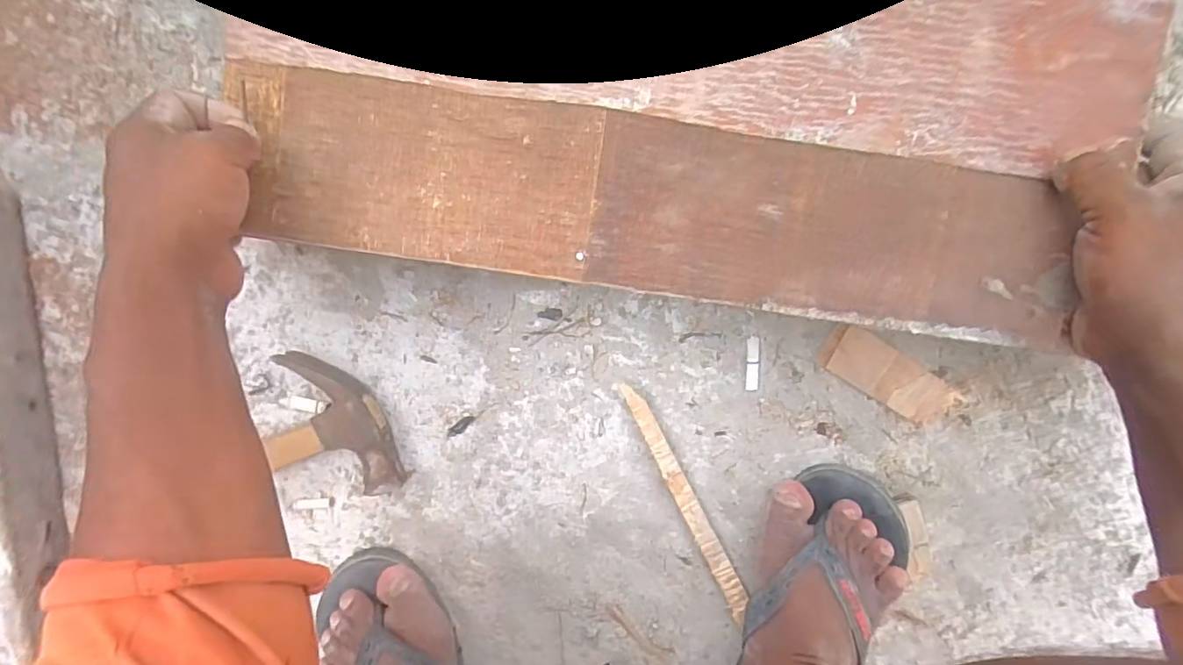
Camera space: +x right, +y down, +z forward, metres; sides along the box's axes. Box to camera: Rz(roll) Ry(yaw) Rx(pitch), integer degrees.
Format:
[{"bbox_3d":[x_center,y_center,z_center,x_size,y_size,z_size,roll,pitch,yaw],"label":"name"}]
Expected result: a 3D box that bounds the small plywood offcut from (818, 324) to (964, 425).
[{"bbox_3d":[0.230,0.034,0.426,0.111,0.008,0.040,30,97,-3],"label":"small plywood offcut"}]

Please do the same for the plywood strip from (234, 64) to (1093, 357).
[{"bbox_3d":[0.027,-0.073,0.324,0.466,0.007,0.099,10,98,4],"label":"plywood strip"}]

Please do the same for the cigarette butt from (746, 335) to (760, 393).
[{"bbox_3d":[0.125,0.024,0.427,0.011,0.004,0.043,-1,98,1],"label":"cigarette butt"}]

